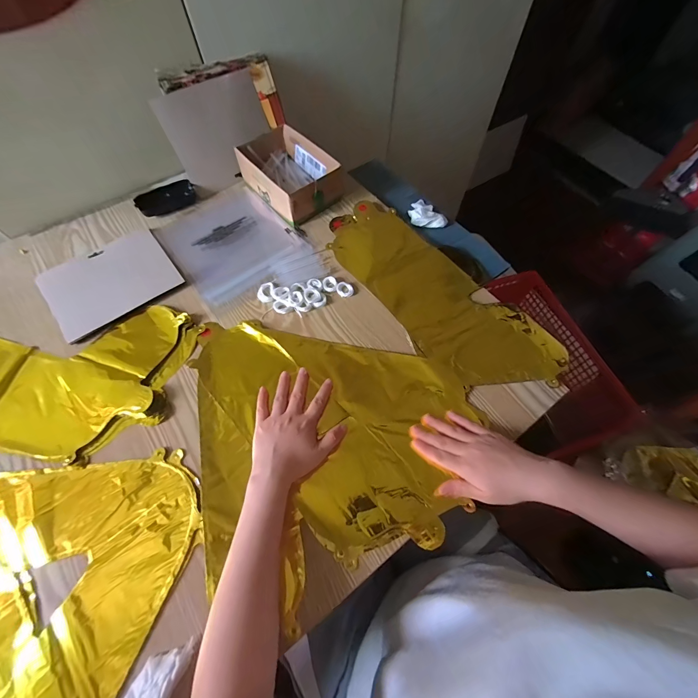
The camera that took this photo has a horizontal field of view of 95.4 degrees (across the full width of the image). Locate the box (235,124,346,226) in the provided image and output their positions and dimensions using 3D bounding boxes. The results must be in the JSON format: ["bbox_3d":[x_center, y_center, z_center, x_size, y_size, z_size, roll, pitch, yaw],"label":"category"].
[{"bbox_3d":[-0.115,-0.341,0.617,0.133,0.063,0.191,-39,69,-17],"label":"box"}]

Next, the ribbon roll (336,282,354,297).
[{"bbox_3d":[-0.007,-0.100,0.530,0.027,0.006,0.028,0,63,1],"label":"ribbon roll"}]

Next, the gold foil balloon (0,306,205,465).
[{"bbox_3d":[-0.456,0.032,0.462,0.419,0.016,0.223,3,63,3],"label":"gold foil balloon"}]

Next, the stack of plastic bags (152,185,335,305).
[{"bbox_3d":[-0.202,-0.188,0.585,0.214,0.014,0.298,-36,68,-16],"label":"stack of plastic bags"}]

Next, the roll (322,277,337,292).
[{"bbox_3d":[-0.032,-0.110,0.534,0.023,0.005,0.028,4,63,3],"label":"roll"}]

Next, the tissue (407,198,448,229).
[{"bbox_3d":[0.148,-0.263,0.619,0.060,0.020,0.078,-36,68,-16],"label":"tissue"}]

